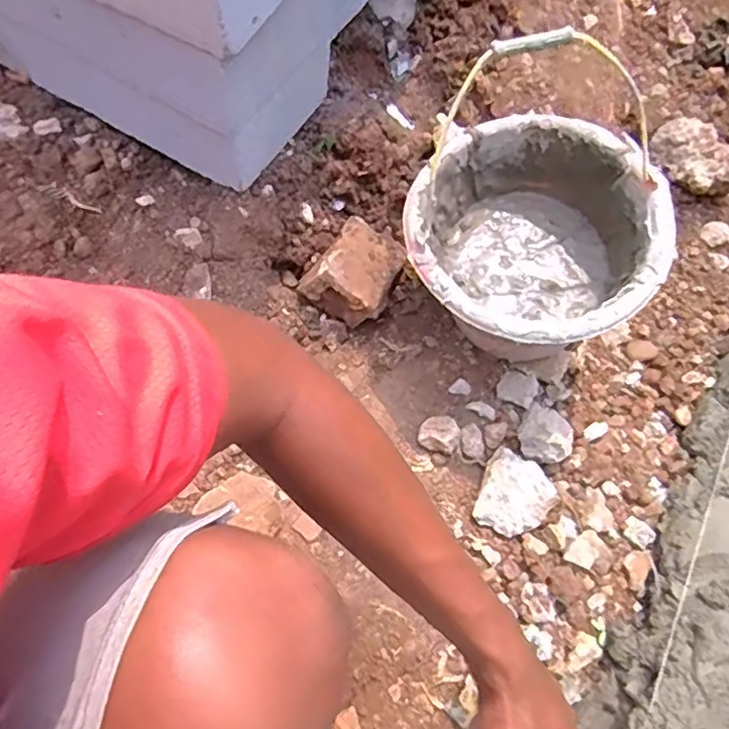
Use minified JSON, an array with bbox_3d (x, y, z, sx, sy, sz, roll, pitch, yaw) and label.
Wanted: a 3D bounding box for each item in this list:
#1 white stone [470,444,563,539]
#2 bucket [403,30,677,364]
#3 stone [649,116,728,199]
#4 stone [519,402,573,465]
[{"bbox_3d":[0.181,0.153,0.731,0.084,0.032,0.097,25,68,7],"label":"white stone"},{"bbox_3d":[0.182,-0.123,0.755,0.264,0.229,0.273,1,67,-3],"label":"bucket"},{"bbox_3d":[0.482,-0.306,0.913,0.073,0.051,0.143,-10,68,-7],"label":"stone"},{"bbox_3d":[0.229,0.082,0.755,0.067,0.045,0.080,26,68,8],"label":"stone"}]

